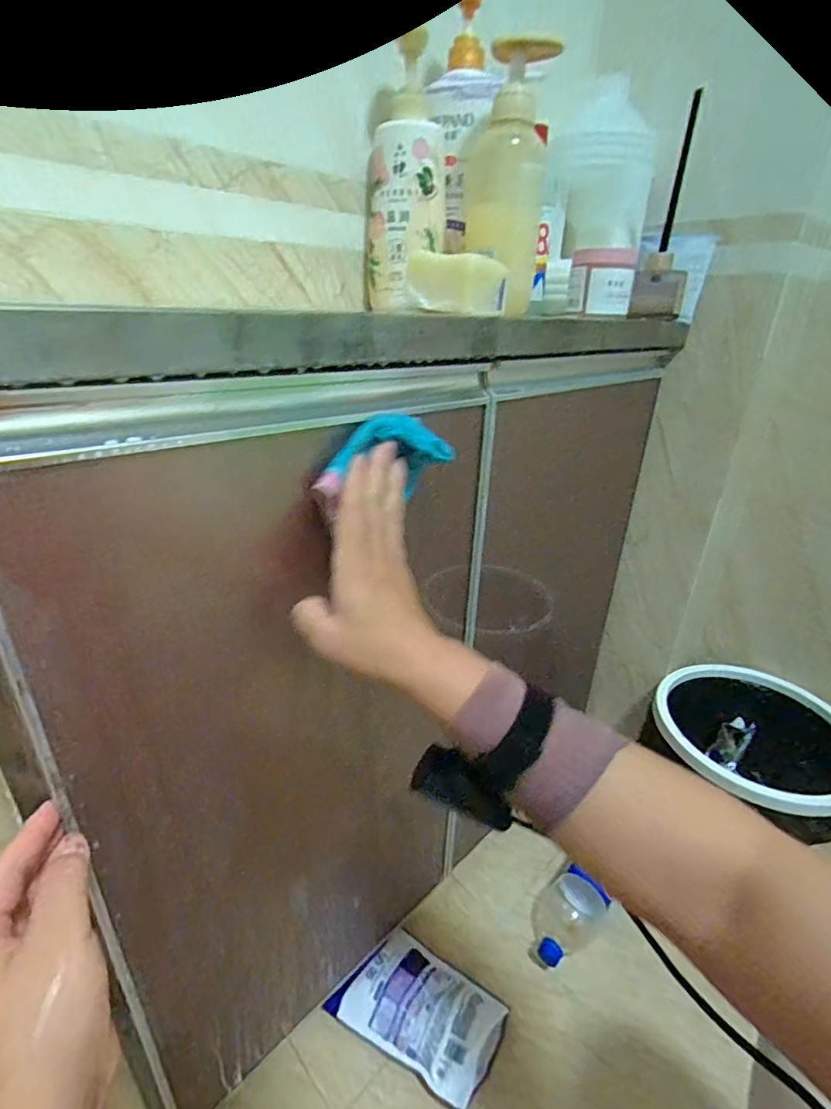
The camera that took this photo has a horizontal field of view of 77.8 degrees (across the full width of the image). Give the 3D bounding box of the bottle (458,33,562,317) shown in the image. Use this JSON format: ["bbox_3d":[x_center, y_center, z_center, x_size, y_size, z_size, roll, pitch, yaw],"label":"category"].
[{"bbox_3d":[0.078,-0.336,0.466,0.072,0.198,0.093,3,26,2],"label":"bottle"}]

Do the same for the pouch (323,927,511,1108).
[{"bbox_3d":[0.009,0.575,0.650,0.185,0.038,0.125,18,30,30],"label":"pouch"}]

